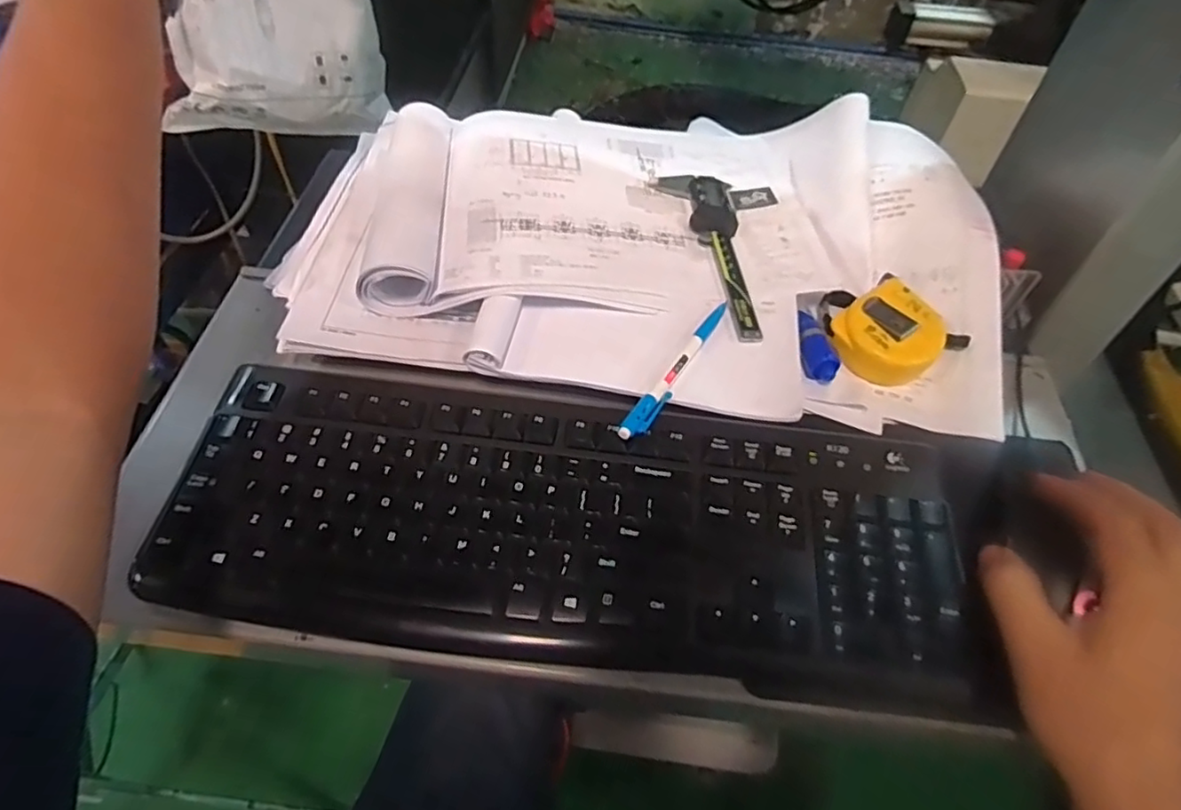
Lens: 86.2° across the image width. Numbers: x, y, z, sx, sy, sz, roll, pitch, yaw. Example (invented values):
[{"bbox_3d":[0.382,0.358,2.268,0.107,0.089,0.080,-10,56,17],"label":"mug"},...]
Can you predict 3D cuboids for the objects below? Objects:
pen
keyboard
[{"bbox_3d":[0.056,-0.024,0.394,0.012,0.012,0.134,29,57,17],"label":"pen"},{"bbox_3d":[-0.005,0.068,0.353,0.446,0.026,0.149,8,53,1],"label":"keyboard"}]

